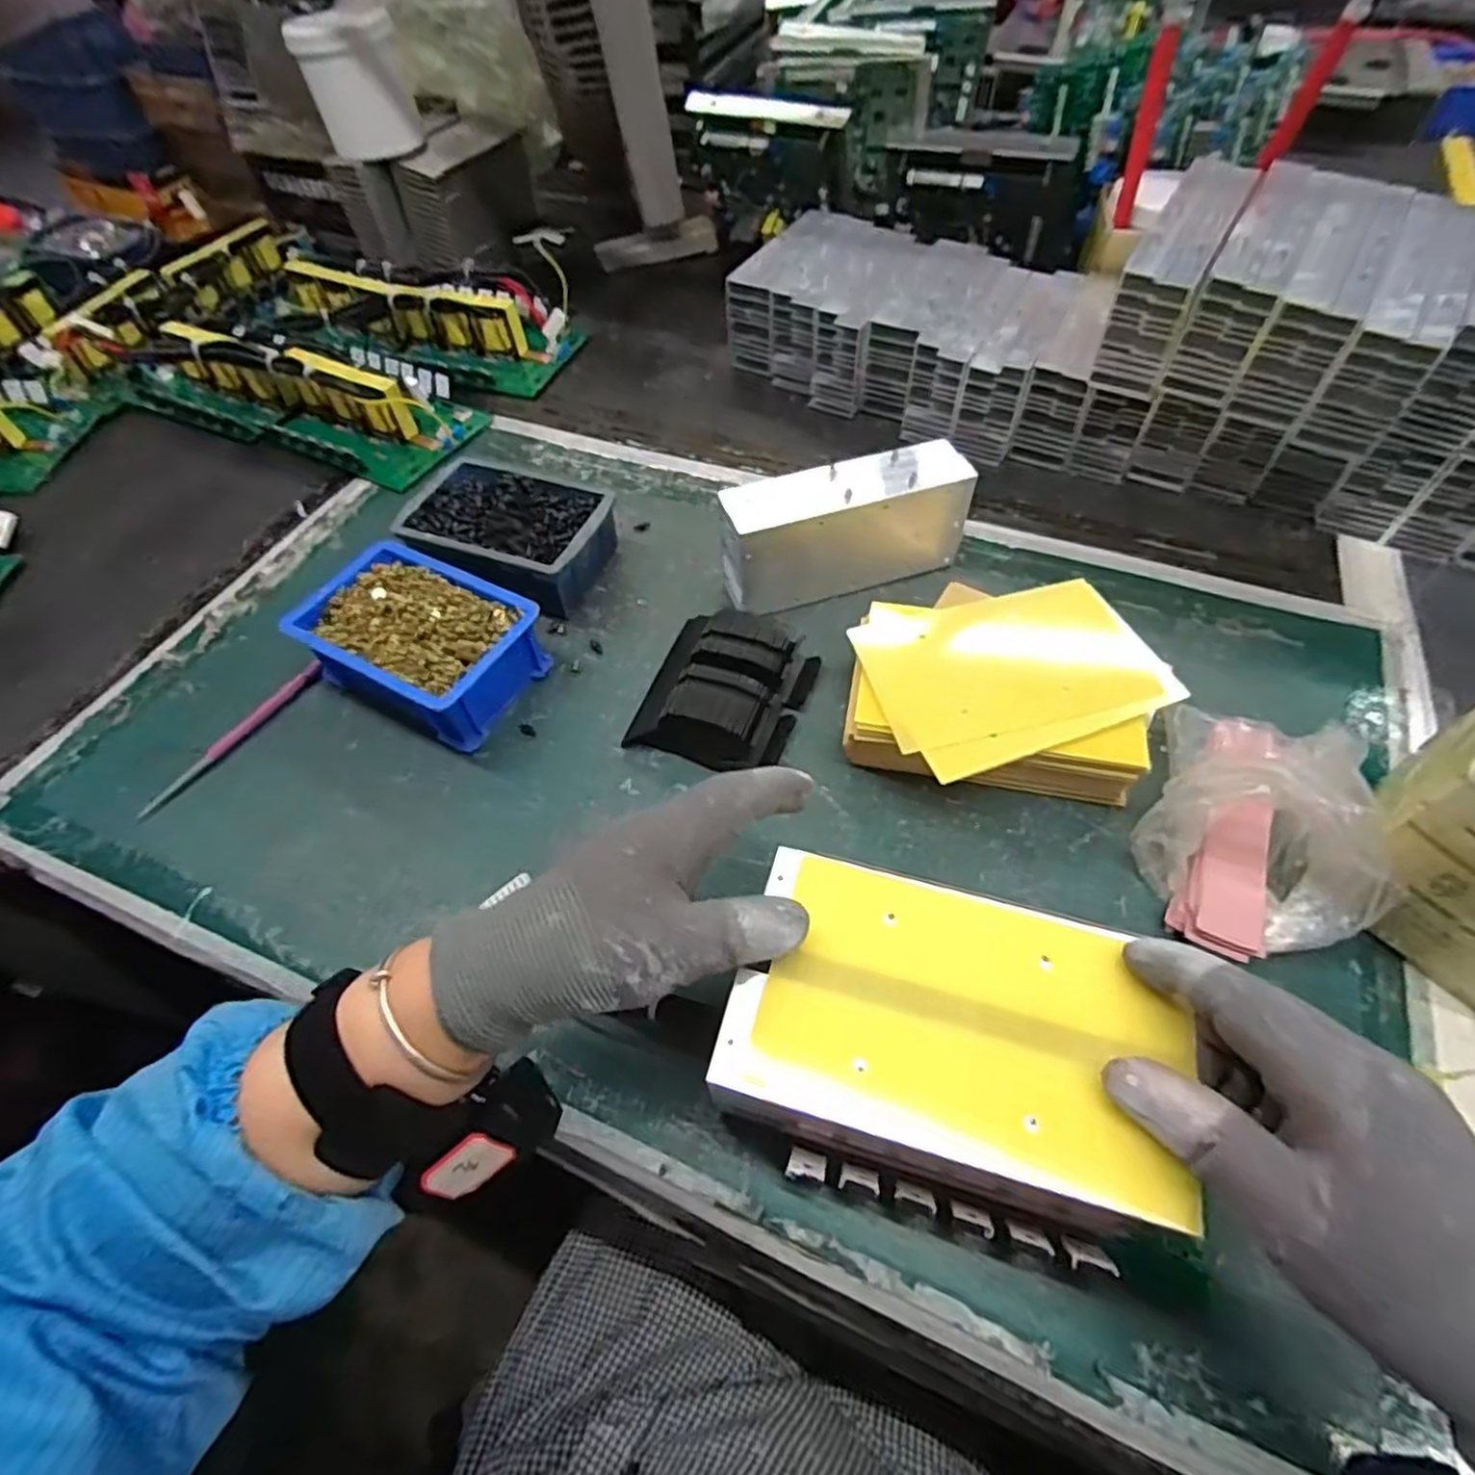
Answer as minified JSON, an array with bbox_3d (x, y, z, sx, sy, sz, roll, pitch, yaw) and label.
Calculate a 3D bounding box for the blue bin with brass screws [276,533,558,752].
[{"bbox_3d":[-0.215,-0.064,0.492,0.149,0.058,0.106,25,61,18],"label":"blue bin with brass screws"}]

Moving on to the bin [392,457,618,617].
[{"bbox_3d":[-0.174,-0.149,0.551,0.144,0.053,0.106,21,60,15],"label":"bin"}]

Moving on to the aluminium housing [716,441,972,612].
[{"bbox_3d":[0.075,-0.145,0.516,0.173,0.083,0.053,-13,57,-6],"label":"aluminium housing"}]

